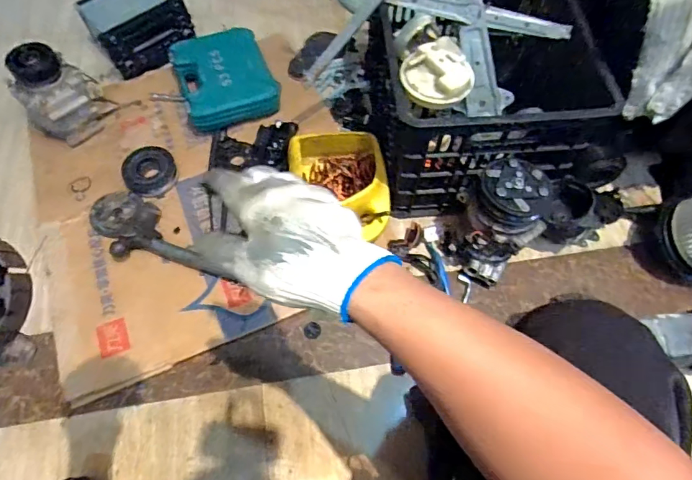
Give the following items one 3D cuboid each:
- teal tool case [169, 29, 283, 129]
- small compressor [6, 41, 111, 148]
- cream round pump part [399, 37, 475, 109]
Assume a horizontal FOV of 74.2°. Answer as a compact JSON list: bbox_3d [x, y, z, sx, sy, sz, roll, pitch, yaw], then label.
[{"bbox_3d":[-0.275,-0.368,1.026,0.201,0.052,0.258,-21,64,-11],"label":"teal tool case"},{"bbox_3d":[-0.598,-0.303,0.954,0.156,0.186,0.113,-36,67,-17],"label":"small compressor"},{"bbox_3d":[0.150,-0.273,0.752,0.117,0.038,0.115,-7,63,-4],"label":"cream round pump part"}]

